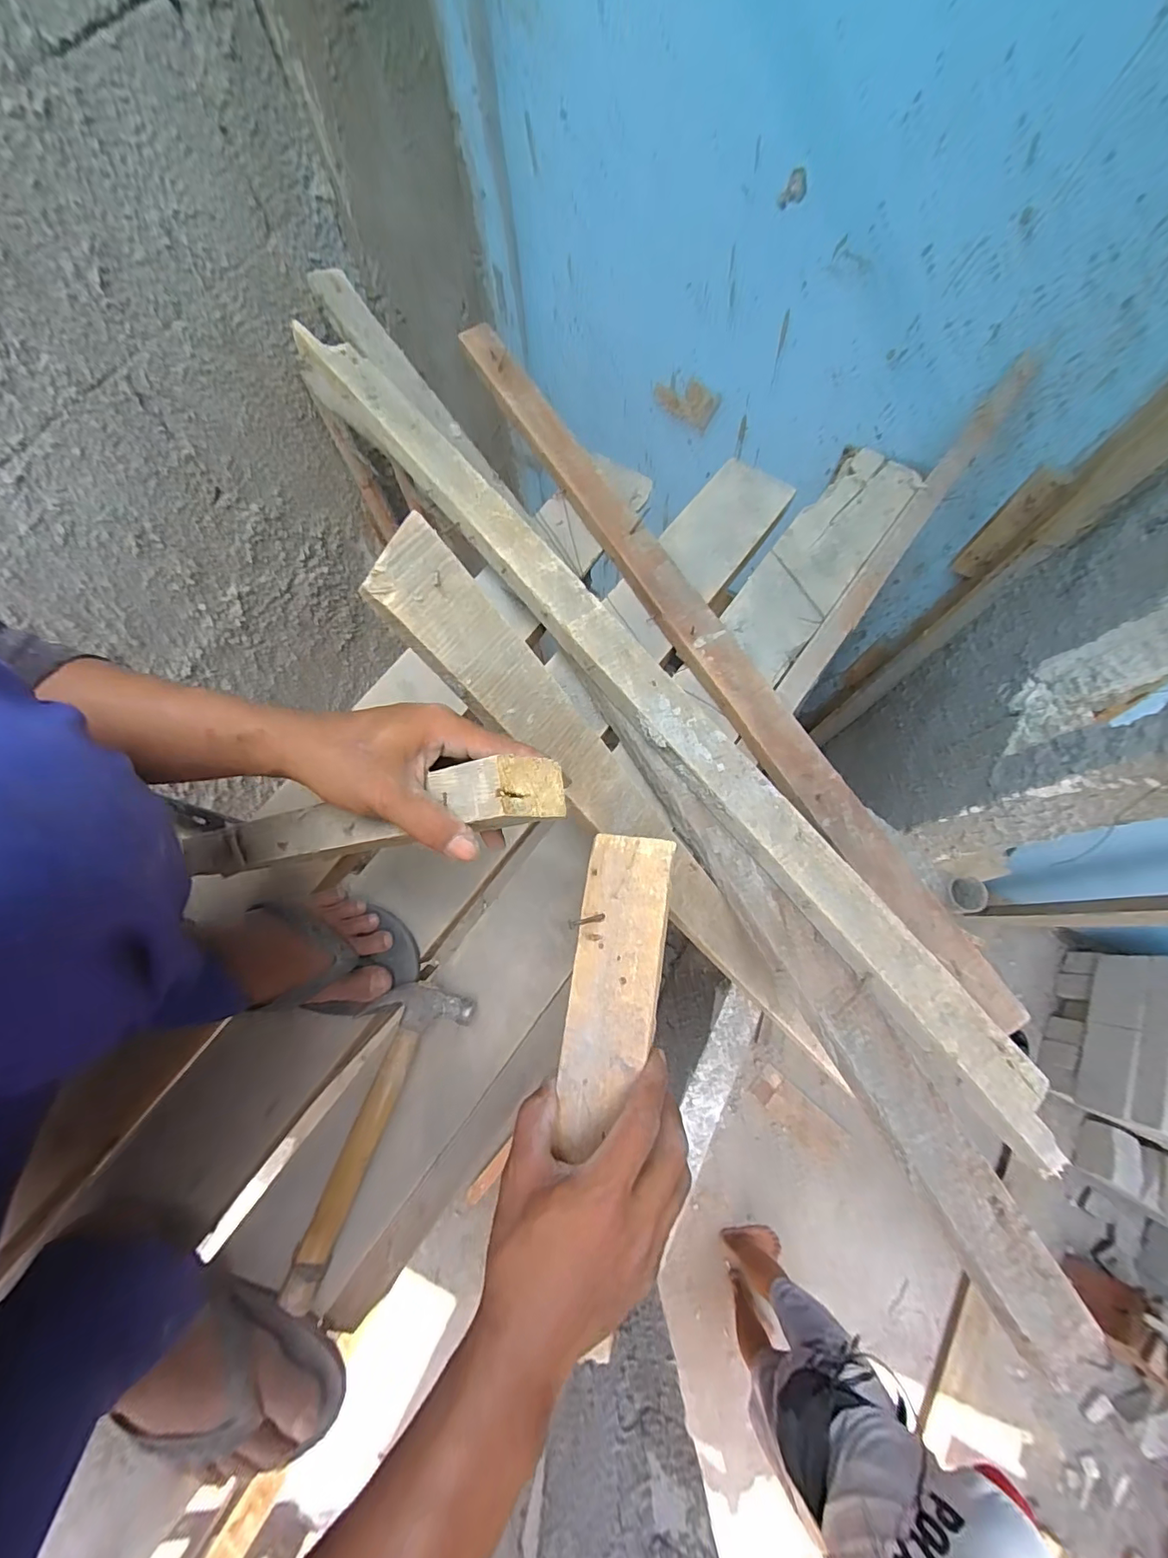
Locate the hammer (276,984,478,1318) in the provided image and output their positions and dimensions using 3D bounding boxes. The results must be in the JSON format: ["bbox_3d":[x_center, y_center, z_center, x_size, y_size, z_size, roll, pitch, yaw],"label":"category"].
[{"bbox_3d":[-0.196,0.310,0.455,0.083,0.029,0.258,23,74,7],"label":"hammer"}]

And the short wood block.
[{"bbox_3d":[0.018,0.141,0.346,0.056,0.013,0.202,11,82,3],"label":"short wood block"}]

